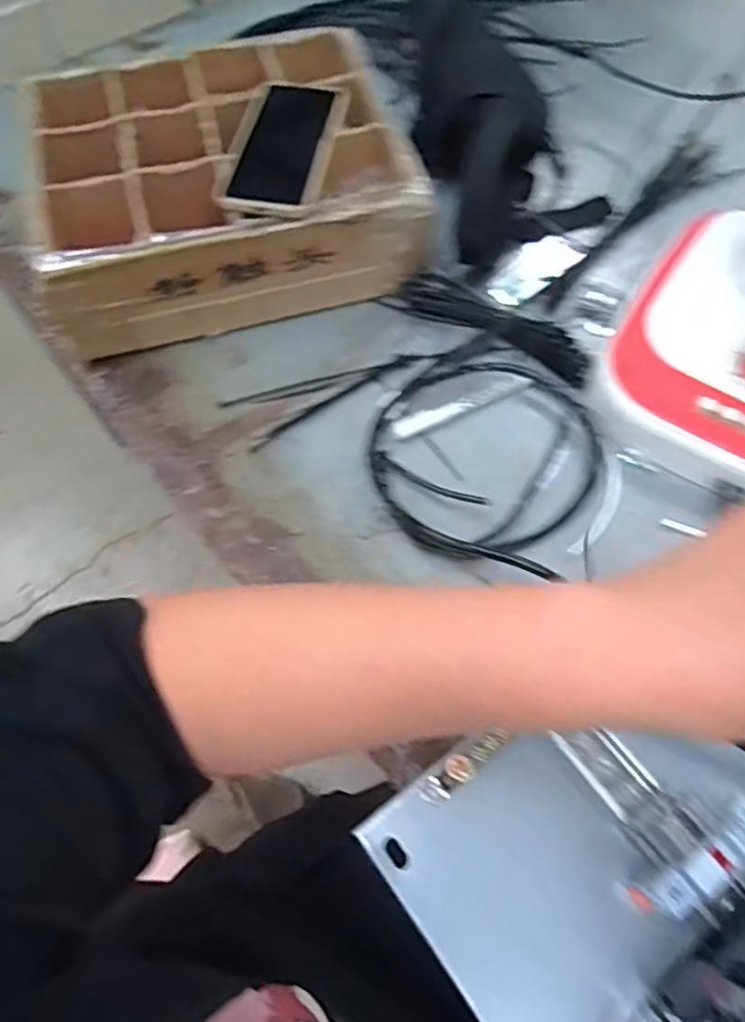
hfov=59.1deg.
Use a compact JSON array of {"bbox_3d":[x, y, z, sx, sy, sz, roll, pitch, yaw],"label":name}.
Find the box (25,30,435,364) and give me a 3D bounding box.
[{"bbox_3d":[-0.142,-0.316,0.640,0.332,0.116,0.271,-15,63,-7],"label":"box"}]

